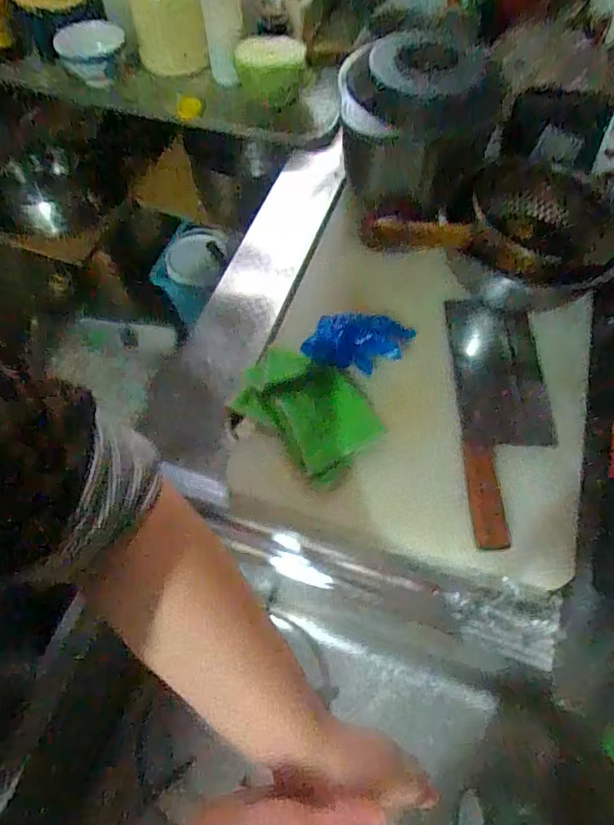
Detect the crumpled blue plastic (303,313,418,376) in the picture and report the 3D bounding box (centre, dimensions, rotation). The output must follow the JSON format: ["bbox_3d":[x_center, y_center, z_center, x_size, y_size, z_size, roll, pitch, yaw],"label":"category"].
[{"bbox_3d":[0.059,-0.080,0.567,0.119,0.025,0.065,8,62,5],"label":"crumpled blue plastic"}]

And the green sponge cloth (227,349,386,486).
[{"bbox_3d":[0.000,-0.007,0.549,0.154,0.034,0.104,40,69,19],"label":"green sponge cloth"}]

